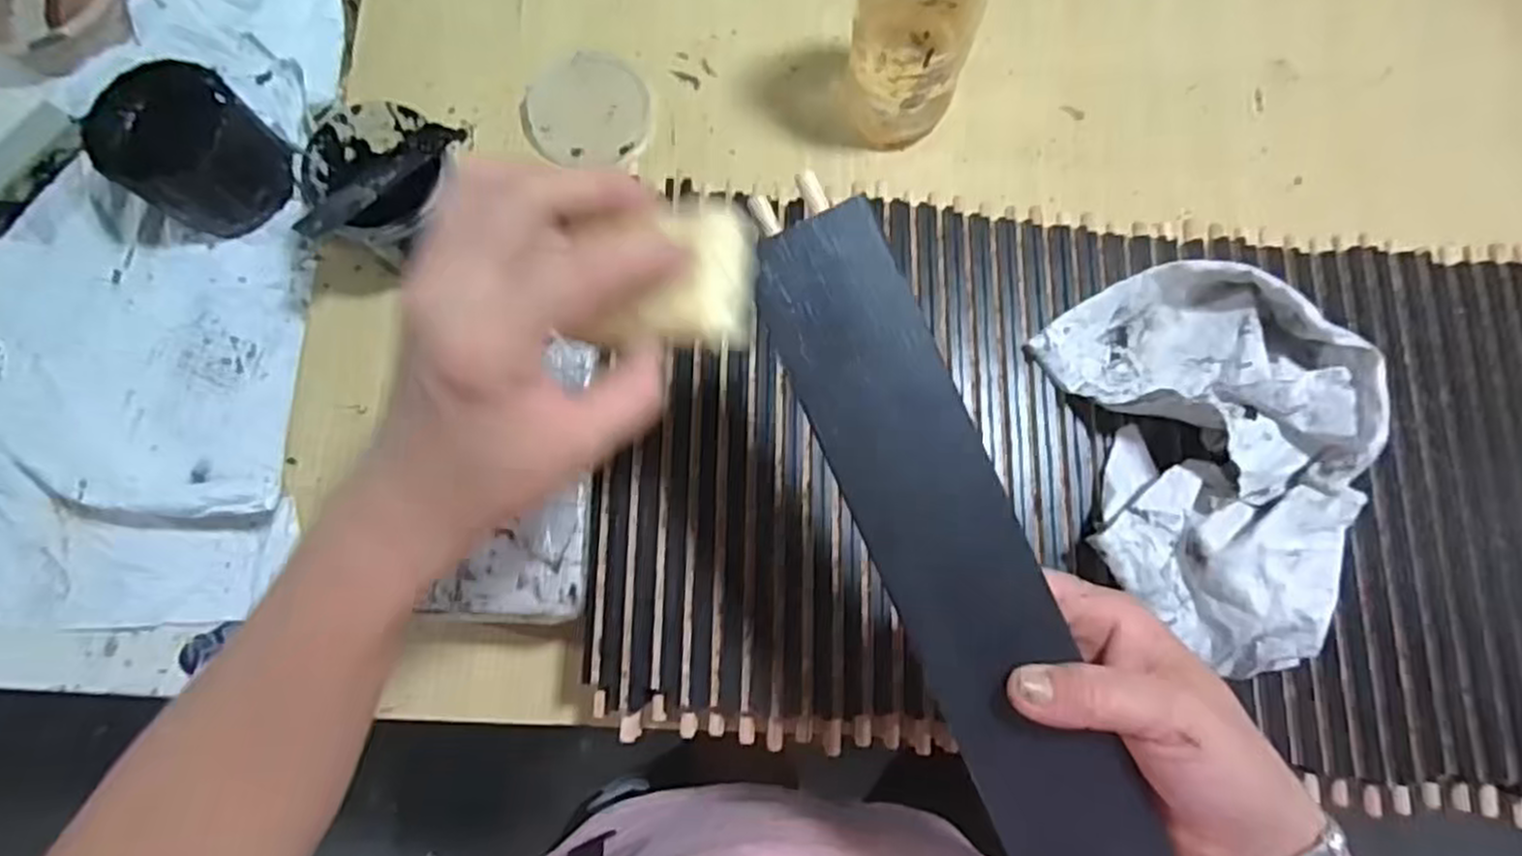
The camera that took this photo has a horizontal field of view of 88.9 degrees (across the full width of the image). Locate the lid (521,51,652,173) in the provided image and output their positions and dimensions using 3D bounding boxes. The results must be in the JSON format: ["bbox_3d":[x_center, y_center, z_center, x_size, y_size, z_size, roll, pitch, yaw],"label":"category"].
[{"bbox_3d":[-0.117,-0.216,0.524,0.084,0.014,0.084,0,79,0],"label":"lid"}]

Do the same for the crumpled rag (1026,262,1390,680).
[{"bbox_3d":[0.238,0.013,0.394,0.146,0.063,0.202,-7,78,-1],"label":"crumpled rag"}]

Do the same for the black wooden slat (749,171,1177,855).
[{"bbox_3d":[0.072,0.051,0.285,0.055,0.009,0.293,-24,88,-4],"label":"black wooden slat"}]

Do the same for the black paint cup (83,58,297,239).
[{"bbox_3d":[-0.359,-0.175,0.496,0.094,0.064,0.091,41,82,8],"label":"black paint cup"}]

